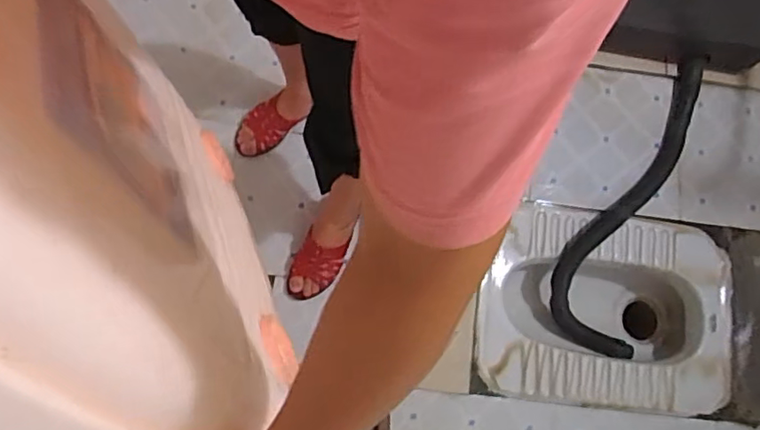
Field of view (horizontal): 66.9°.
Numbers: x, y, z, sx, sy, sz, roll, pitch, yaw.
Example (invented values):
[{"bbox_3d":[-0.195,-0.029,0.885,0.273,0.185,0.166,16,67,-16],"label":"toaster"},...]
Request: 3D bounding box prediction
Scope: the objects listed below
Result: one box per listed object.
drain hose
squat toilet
[{"bbox_3d":[0.505,-0.042,1.185,0.195,0.103,0.649,20,75,-1],"label":"drain hose"},{"bbox_3d":[0.436,0.194,1.161,0.451,0.218,0.361,7,76,-4],"label":"squat toilet"}]

